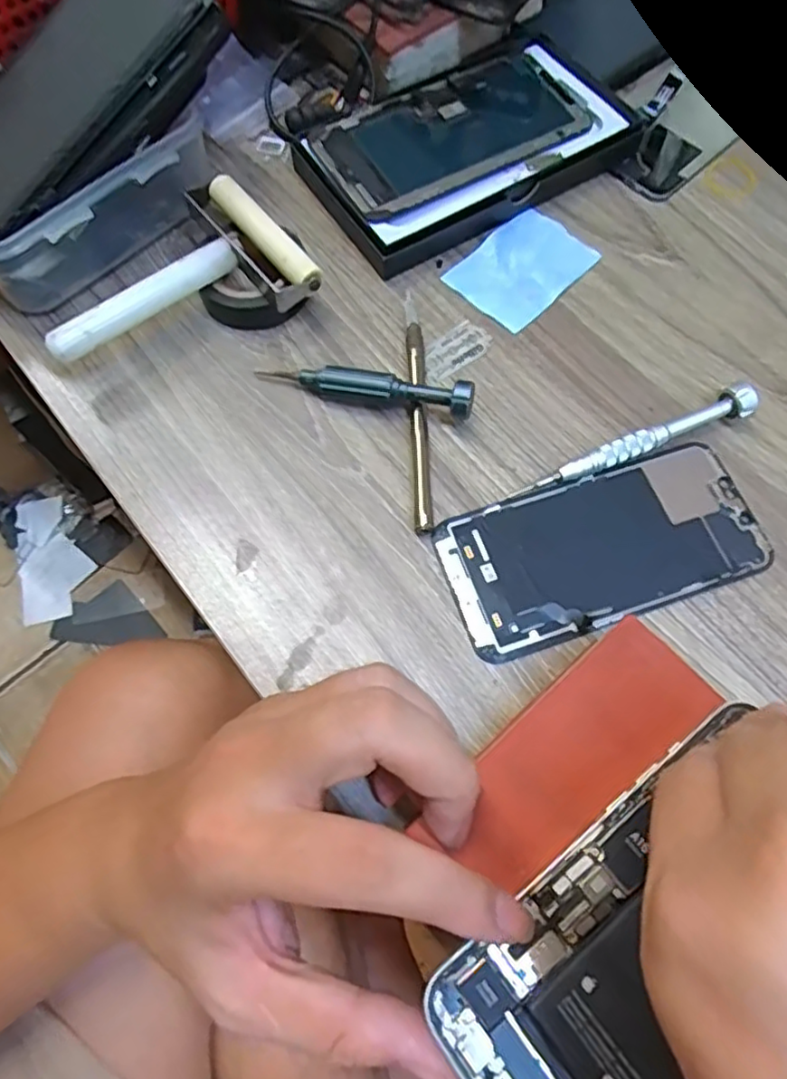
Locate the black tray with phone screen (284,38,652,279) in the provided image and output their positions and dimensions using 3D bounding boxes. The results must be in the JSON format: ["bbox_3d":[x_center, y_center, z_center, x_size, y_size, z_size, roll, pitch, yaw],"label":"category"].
[{"bbox_3d":[0.047,-0.223,0.375,0.184,0.027,0.099,-30,71,-12],"label":"black tray with phone screen"}]

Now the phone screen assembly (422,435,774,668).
[{"bbox_3d":[0.093,0.003,0.292,0.141,0.007,0.067,-18,69,-8],"label":"phone screen assembly"}]

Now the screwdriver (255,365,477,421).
[{"bbox_3d":[-0.014,-0.073,0.312,0.104,0.023,0.013,14,68,5],"label":"screwdriver"}]

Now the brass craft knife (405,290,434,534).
[{"bbox_3d":[0.012,-0.065,0.316,0.009,0.010,0.132,-2,68,-1],"label":"brass craft knife"}]

